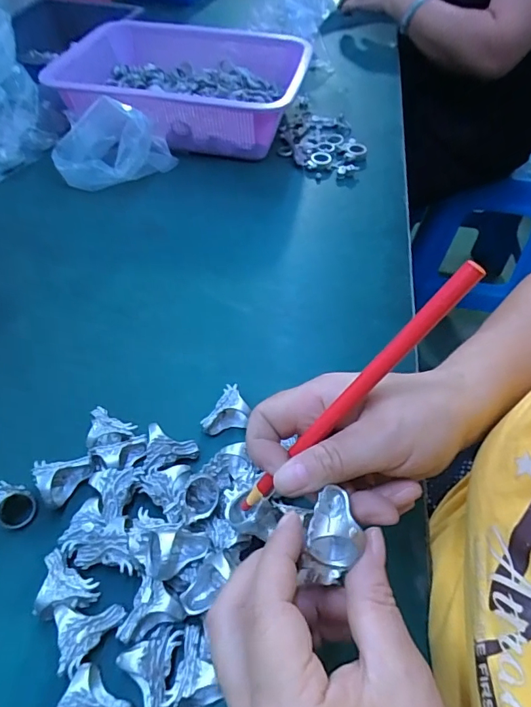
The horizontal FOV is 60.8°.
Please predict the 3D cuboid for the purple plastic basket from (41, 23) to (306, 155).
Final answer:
[{"bbox_3d":[-0.104,-0.329,0.578,0.305,0.093,0.207,7,51,4],"label":"purple plastic basket"}]

